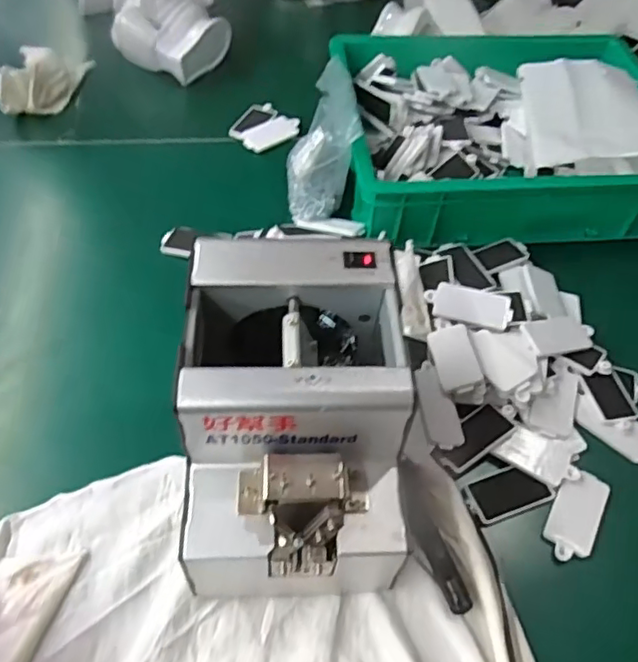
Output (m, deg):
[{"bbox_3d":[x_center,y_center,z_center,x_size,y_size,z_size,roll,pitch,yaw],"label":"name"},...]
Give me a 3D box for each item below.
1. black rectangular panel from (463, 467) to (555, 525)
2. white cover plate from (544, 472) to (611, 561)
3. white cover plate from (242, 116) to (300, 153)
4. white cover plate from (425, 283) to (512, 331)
[{"bbox_3d":[0.136,0.118,0.437,0.063,0.007,0.031,-15,57,-14],"label":"black rectangular panel"},{"bbox_3d":[0.183,0.132,0.429,0.033,0.008,0.066,26,57,14],"label":"white cover plate"},{"bbox_3d":[-0.053,-0.222,0.678,0.038,0.007,0.072,38,61,21],"label":"white cover plate"},{"bbox_3d":[0.126,-0.022,0.508,0.070,0.004,0.034,14,70,11],"label":"white cover plate"}]

